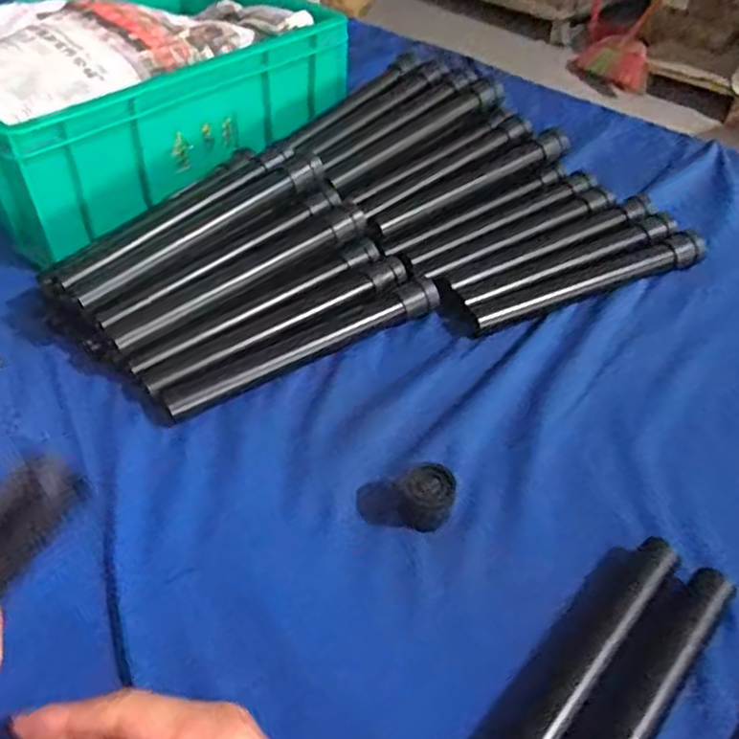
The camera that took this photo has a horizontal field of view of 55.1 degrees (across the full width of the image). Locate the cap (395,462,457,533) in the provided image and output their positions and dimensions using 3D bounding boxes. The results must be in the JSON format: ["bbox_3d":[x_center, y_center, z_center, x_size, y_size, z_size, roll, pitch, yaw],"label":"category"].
[{"bbox_3d":[0.036,0.084,0.465,0.036,0.032,0.031,5,44,4],"label":"cap"}]

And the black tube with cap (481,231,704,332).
[{"bbox_3d":[0.200,-0.080,0.637,0.240,0.031,0.026,-16,46,-18],"label":"black tube with cap"}]

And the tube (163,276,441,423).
[{"bbox_3d":[-0.048,-0.022,0.576,0.245,0.022,0.025,-24,49,-24],"label":"tube"}]

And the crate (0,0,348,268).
[{"bbox_3d":[-0.267,-0.299,0.780,0.300,0.142,0.398,32,51,28],"label":"crate"}]

